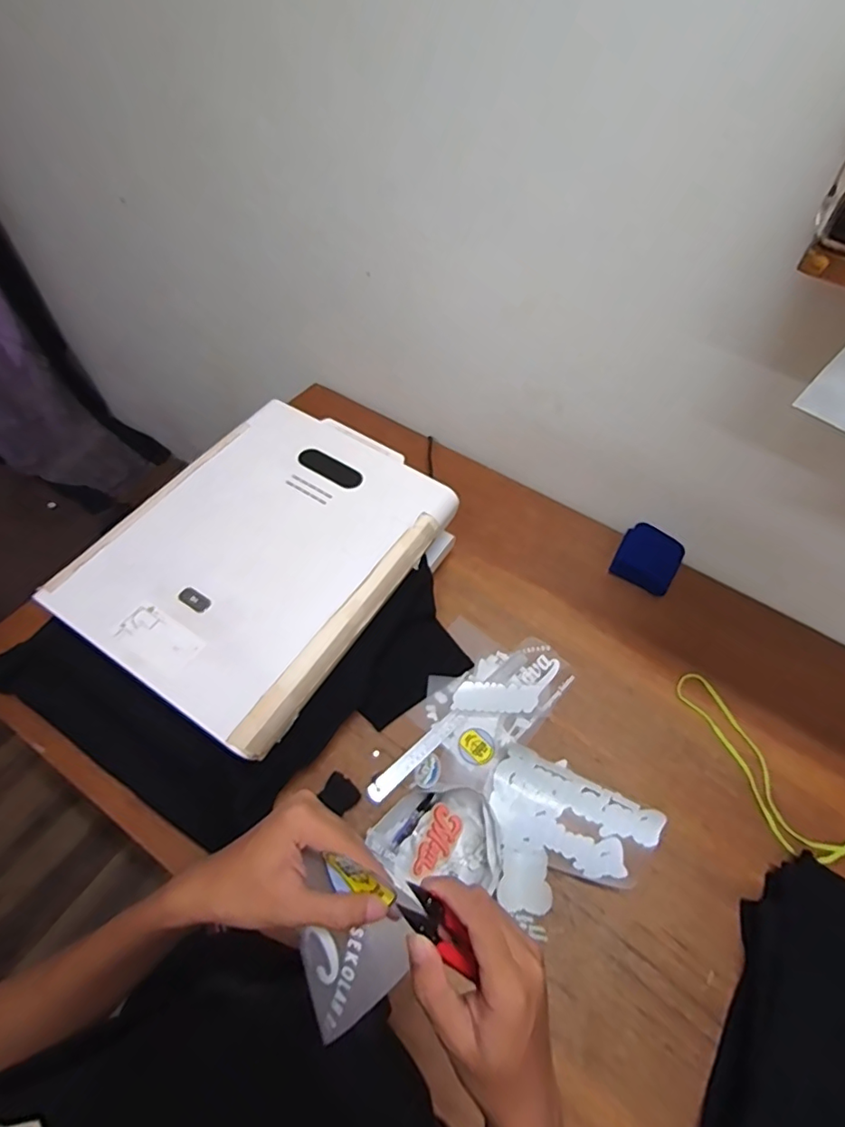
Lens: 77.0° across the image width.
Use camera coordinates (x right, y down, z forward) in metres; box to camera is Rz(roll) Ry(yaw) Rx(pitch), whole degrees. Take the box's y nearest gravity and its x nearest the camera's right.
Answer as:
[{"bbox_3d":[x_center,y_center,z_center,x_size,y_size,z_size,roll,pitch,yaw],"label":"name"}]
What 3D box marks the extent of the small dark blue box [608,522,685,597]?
[{"bbox_3d":[0.430,-0.010,1.004,0.117,0.041,0.123,28,60,17],"label":"small dark blue box"}]

